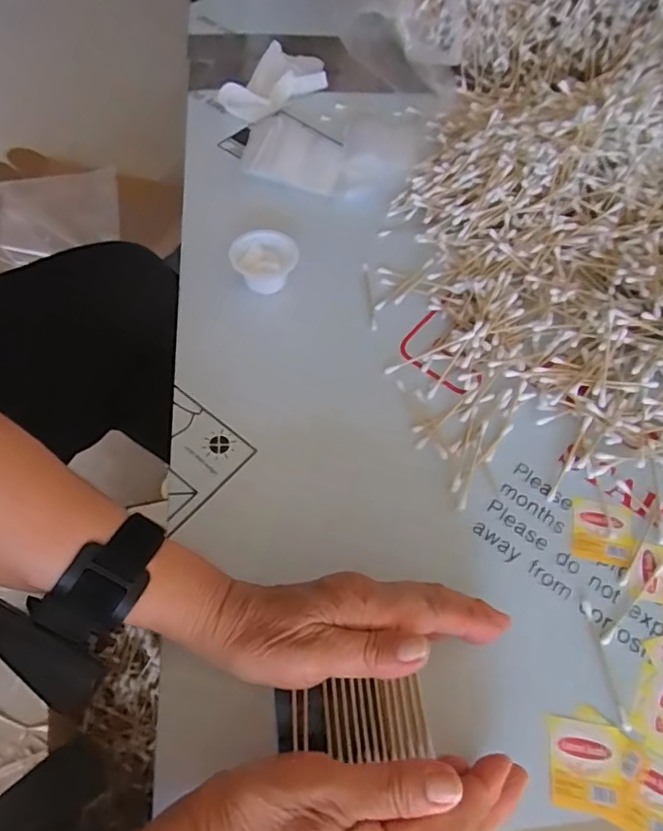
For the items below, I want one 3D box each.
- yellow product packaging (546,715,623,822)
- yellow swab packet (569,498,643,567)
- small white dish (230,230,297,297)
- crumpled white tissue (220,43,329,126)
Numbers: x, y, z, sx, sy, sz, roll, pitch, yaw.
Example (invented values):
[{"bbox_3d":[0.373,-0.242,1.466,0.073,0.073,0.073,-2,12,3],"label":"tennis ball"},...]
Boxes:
[{"bbox_3d":[0.140,0.194,0.308,0.040,0.004,0.043,11,62,3],"label":"yellow product packaging"},{"bbox_3d":[0.186,0.079,0.377,0.044,0.004,0.042,14,62,5],"label":"yellow swab packet"},{"bbox_3d":[-0.054,-0.126,0.455,0.052,0.025,0.044,-13,63,-10],"label":"small white dish"},{"bbox_3d":[-0.059,-0.353,0.586,0.074,0.019,0.126,27,61,11],"label":"crumpled white tissue"}]

